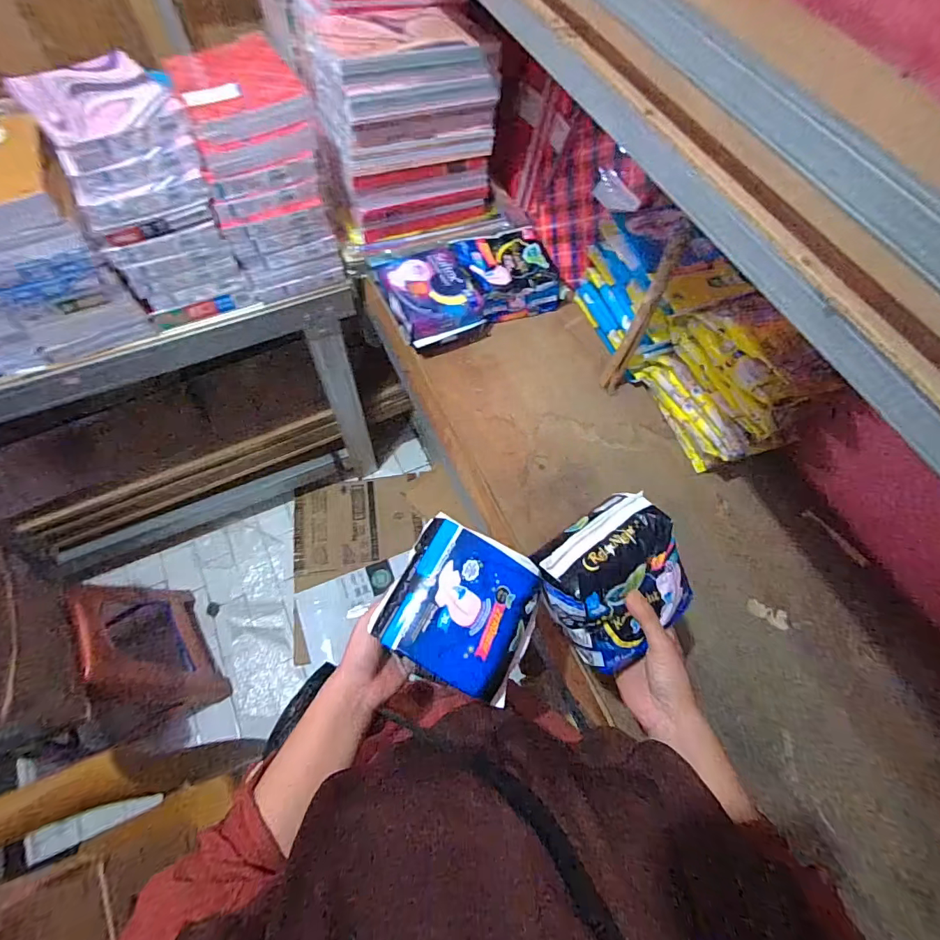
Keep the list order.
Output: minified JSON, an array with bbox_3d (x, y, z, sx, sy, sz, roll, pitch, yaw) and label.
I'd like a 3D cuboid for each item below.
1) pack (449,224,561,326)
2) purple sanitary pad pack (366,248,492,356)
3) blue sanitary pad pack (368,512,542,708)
[{"bbox_3d":[0.070,-0.369,0.898,0.166,0.071,0.160,-19,66,-11],"label":"pack"},{"bbox_3d":[-0.072,-0.312,0.860,0.153,0.083,0.189,-23,67,-13],"label":"purple sanitary pad pack"},{"bbox_3d":[-0.005,0.121,0.416,0.127,0.054,0.121,26,66,10],"label":"blue sanitary pad pack"}]

